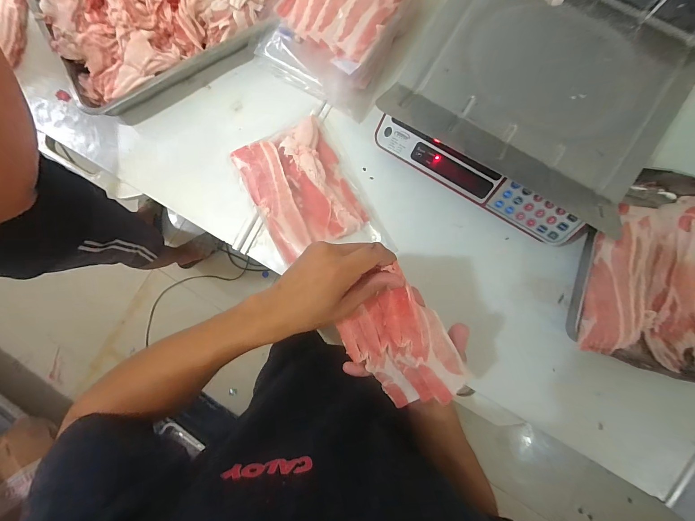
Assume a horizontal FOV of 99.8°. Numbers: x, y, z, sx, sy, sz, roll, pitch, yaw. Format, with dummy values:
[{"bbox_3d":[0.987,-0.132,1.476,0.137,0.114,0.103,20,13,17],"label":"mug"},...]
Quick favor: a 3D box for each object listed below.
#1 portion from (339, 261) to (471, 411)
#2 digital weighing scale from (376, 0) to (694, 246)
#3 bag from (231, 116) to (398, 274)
[{"bbox_3d":[0.062,0.102,0.340,0.104,0.023,0.195,-24,116,19],"label":"portion"},{"bbox_3d":[0.273,-0.253,0.440,0.346,0.158,0.330,31,86,4],"label":"digital weighing scale"},{"bbox_3d":[-0.068,-0.108,0.509,0.192,0.029,0.248,-27,84,-1],"label":"bag"}]

